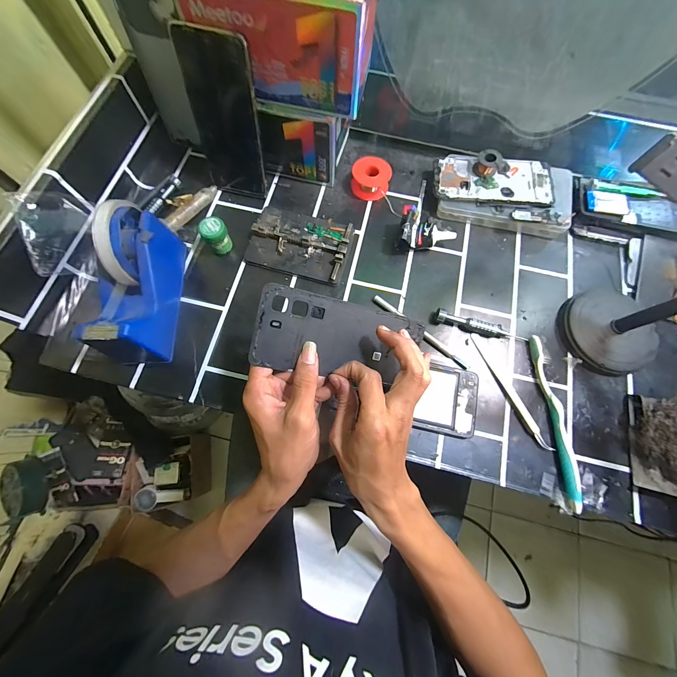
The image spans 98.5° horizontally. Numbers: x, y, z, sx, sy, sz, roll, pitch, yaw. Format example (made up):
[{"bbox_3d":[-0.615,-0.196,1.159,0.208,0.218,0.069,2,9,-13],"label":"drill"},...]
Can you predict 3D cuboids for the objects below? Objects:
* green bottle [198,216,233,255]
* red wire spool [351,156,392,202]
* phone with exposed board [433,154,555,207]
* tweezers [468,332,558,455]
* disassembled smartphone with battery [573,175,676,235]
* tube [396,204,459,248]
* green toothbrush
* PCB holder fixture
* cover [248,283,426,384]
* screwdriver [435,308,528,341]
[{"bbox_3d":[-0.153,-0.129,0.368,0.031,0.043,0.027,-31,77,-9],"label":"green bottle"},{"bbox_3d":[0.045,-0.224,0.409,0.052,0.033,0.046,14,74,3],"label":"red wire spool"},{"bbox_3d":[0.210,-0.215,0.397,0.156,0.005,0.075,9,72,6],"label":"phone with exposed board"},{"bbox_3d":[0.196,0.059,0.336,0.012,0.008,0.146,-25,76,-8],"label":"tweezers"},{"bbox_3d":[0.398,-0.181,0.395,0.154,0.013,0.069,13,85,7],"label":"disassembled smartphone with battery"},{"bbox_3d":[0.113,-0.134,0.377,0.072,0.041,0.042,12,74,2],"label":"tube"},{"bbox_3d":[0.243,0.088,0.325,0.016,0.015,0.184,-2,74,-2],"label":"green toothbrush"},{"bbox_3d":[-0.050,-0.127,0.384,0.127,0.021,0.090,15,74,3],"label":"PCB holder fixture"},{"bbox_3d":[0.004,0.002,0.273,0.158,0.005,0.071,12,96,-20],"label":"cover"},{"bbox_3d":[0.173,-0.015,0.354,0.111,0.017,0.019,11,74,2],"label":"screwdriver"}]

